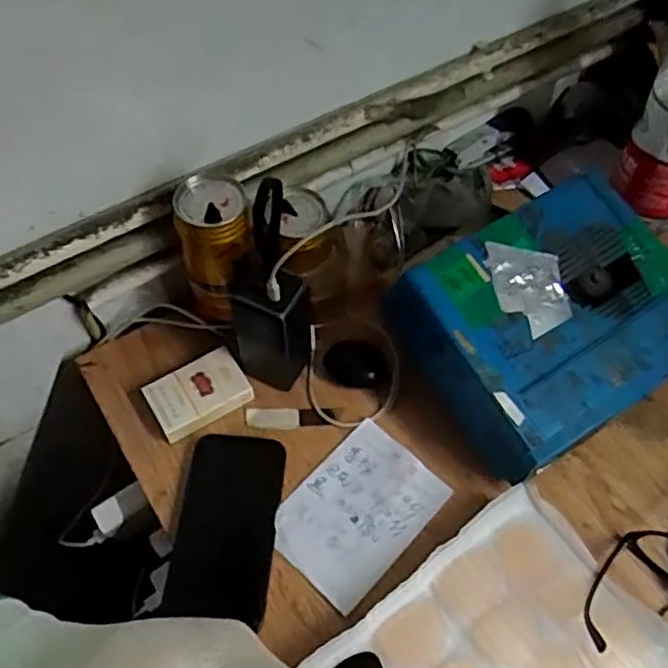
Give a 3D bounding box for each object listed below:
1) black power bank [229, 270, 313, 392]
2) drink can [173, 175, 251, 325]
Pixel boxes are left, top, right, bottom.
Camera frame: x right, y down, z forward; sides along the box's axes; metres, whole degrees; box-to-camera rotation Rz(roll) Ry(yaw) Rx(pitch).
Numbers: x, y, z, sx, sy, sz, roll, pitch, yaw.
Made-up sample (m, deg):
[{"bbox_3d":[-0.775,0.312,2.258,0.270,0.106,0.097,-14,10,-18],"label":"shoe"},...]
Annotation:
[{"bbox_3d":[-0.055,-0.009,0.612,0.059,0.137,0.051,26,60,15],"label":"black power bank"},{"bbox_3d":[-0.105,-0.066,0.613,0.060,0.157,0.062,0,57,-1],"label":"drink can"}]

